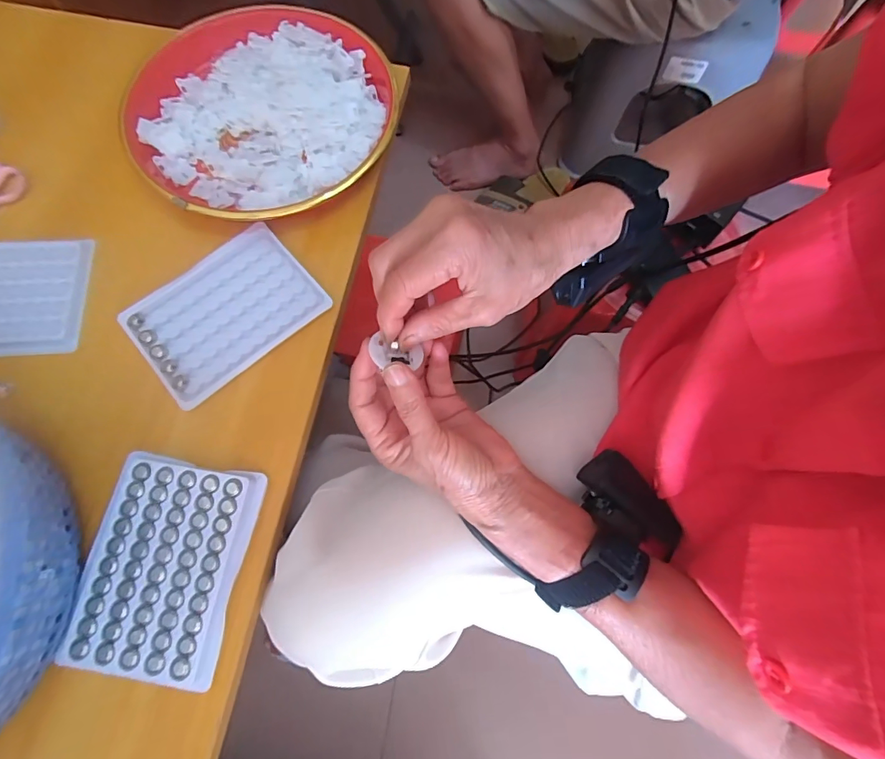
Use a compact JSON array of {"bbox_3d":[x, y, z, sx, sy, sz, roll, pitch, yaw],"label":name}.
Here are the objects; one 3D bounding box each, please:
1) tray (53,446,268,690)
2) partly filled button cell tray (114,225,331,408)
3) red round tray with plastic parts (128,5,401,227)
[{"bbox_3d":[-0.174,0.115,0.279,0.094,0.010,0.124,10,74,2],"label":"tray"},{"bbox_3d":[-0.162,-0.053,0.333,0.128,0.006,0.096,-39,78,-11],"label":"partly filled button cell tray"},{"bbox_3d":[-0.151,-0.224,0.375,0.204,0.024,0.211,0,74,-1],"label":"red round tray with plastic parts"}]

